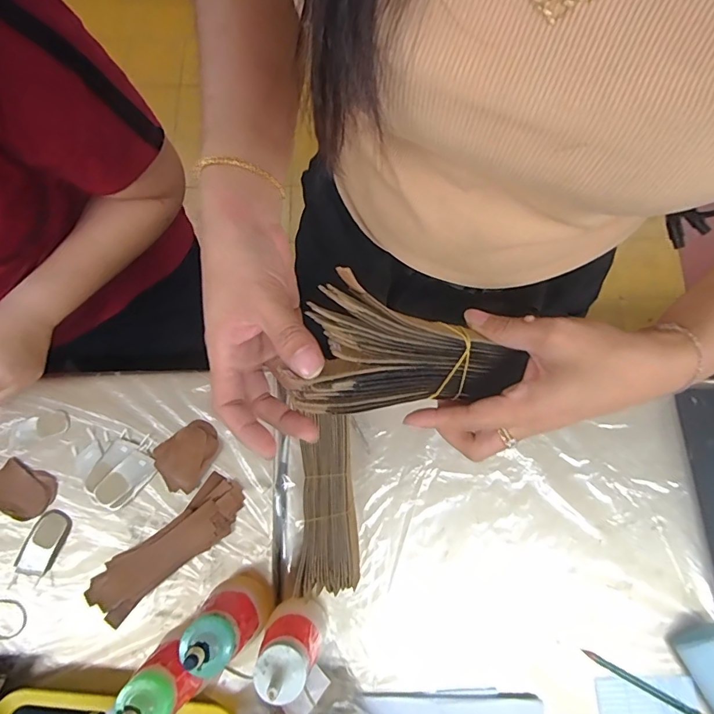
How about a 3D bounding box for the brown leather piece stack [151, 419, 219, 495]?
[{"bbox_3d":[-0.208,0.115,0.541,0.064,0.015,0.084,24,76,7],"label":"brown leather piece stack"}]

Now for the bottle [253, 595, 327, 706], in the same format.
[{"bbox_3d":[-0.064,0.272,0.431,0.052,0.150,0.051,0,74,0],"label":"bottle"}]

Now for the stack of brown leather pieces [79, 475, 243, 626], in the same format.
[{"bbox_3d":[-0.215,0.218,0.511,0.194,0.022,0.062,-41,78,-11],"label":"stack of brown leather pieces"}]

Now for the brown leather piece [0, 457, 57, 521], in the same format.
[{"bbox_3d":[-0.400,0.159,0.536,0.077,0.006,0.056,21,75,6],"label":"brown leather piece"}]

